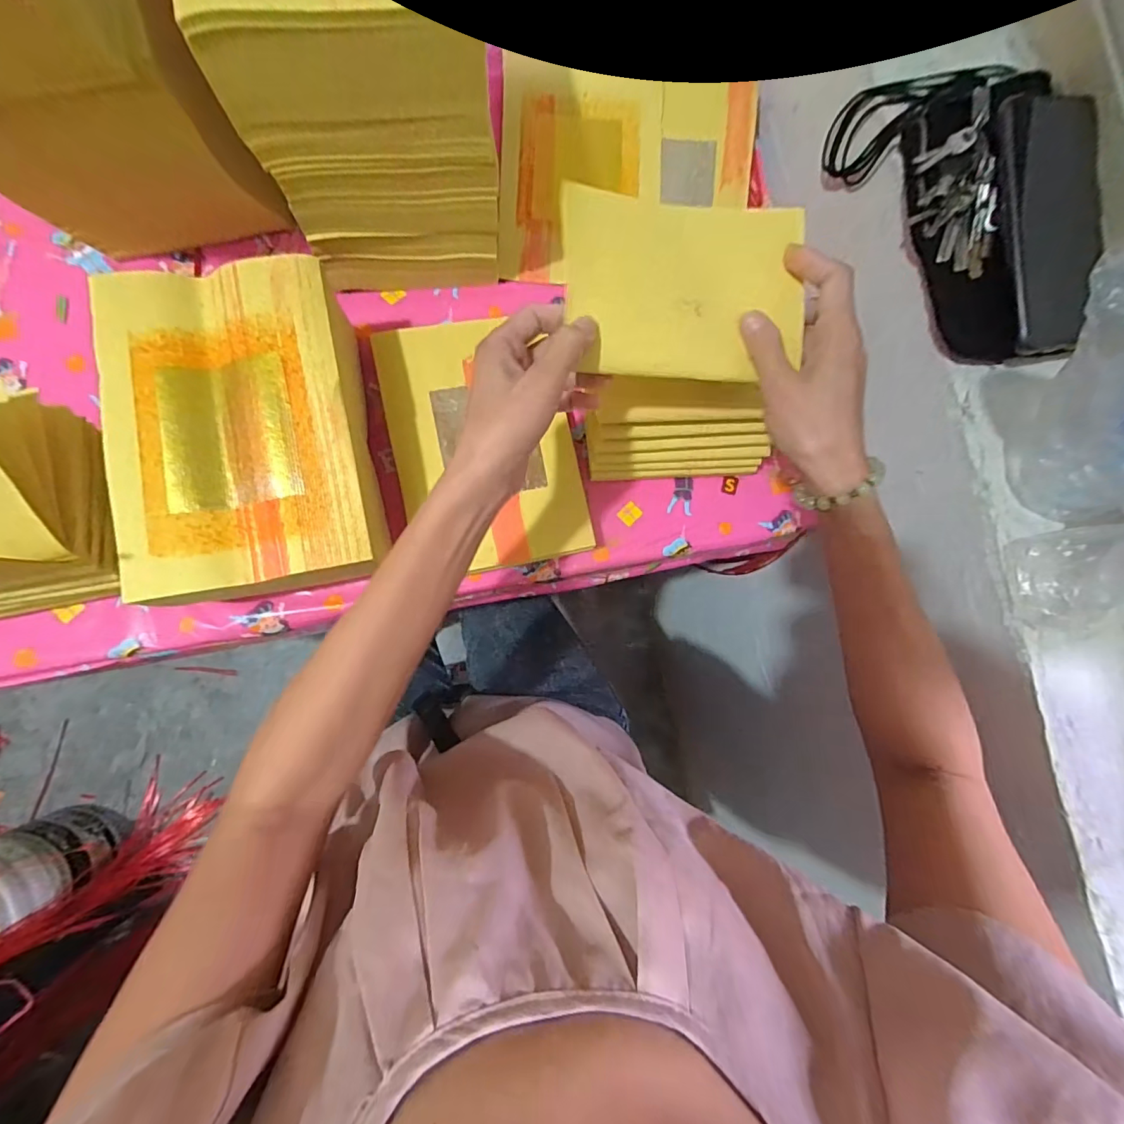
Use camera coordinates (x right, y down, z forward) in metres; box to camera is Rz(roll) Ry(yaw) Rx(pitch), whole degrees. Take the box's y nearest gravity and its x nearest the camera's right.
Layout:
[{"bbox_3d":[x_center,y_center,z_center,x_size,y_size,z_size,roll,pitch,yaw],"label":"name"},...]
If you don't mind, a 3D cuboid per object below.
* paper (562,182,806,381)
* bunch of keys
[{"bbox_3d":[0.080,-0.178,0.314,0.155,0.014,0.113,0,89,-11],"label":"paper"},{"bbox_3d":[0.290,-0.273,0.361,0.049,0.026,0.115,-9,99,-7],"label":"bunch of keys"}]

